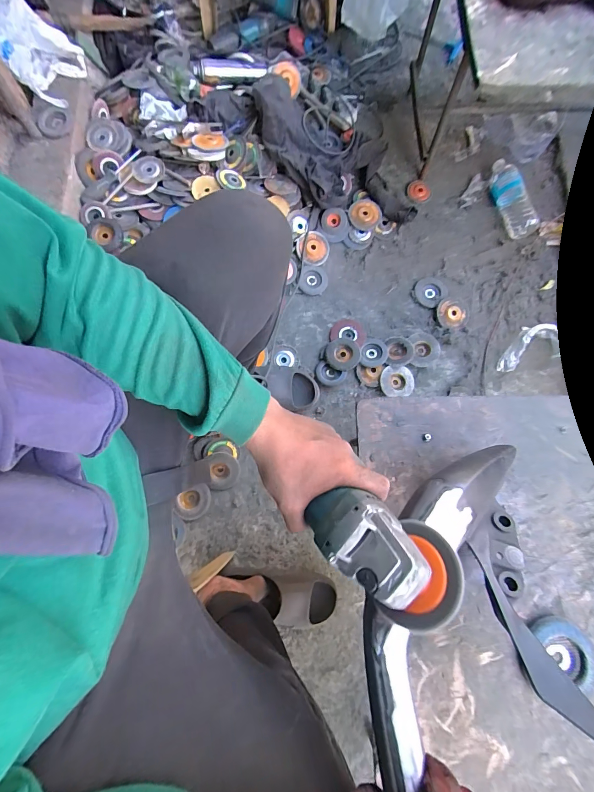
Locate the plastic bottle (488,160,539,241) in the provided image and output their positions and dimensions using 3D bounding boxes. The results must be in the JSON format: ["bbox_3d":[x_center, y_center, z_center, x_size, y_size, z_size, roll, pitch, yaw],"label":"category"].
[{"bbox_3d":[0.637,-0.592,0.997,0.063,0.064,0.252,-15,80,-4],"label":"plastic bottle"}]

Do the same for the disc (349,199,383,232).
[{"bbox_3d":[0.196,-0.534,0.972,0.097,0.015,0.088,36,81,5],"label":"disc"}]

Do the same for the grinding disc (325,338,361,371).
[{"bbox_3d":[0.128,-0.114,0.912,0.095,0.012,0.090,0,79,-1],"label":"grinding disc"}]

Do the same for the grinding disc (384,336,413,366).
[{"bbox_3d":[0.281,-0.122,0.910,0.075,0.017,0.086,2,79,-1],"label":"grinding disc"}]

